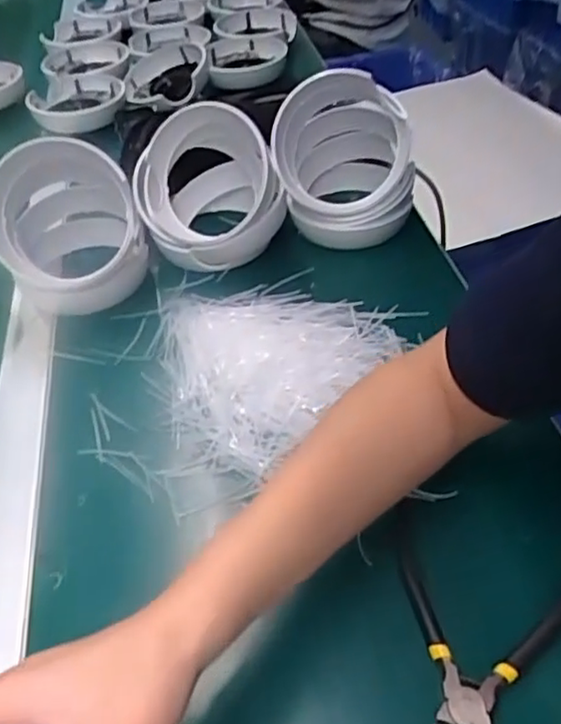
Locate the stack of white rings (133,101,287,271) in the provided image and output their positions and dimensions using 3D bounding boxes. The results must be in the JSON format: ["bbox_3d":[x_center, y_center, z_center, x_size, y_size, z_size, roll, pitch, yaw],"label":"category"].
[{"bbox_3d":[-0.066,-0.158,0.584,0.126,0.115,0.117,-17,46,-11],"label":"stack of white rings"}]

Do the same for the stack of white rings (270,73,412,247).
[{"bbox_3d":[0.056,-0.188,0.596,0.119,0.124,0.115,-2,45,4],"label":"stack of white rings"}]

